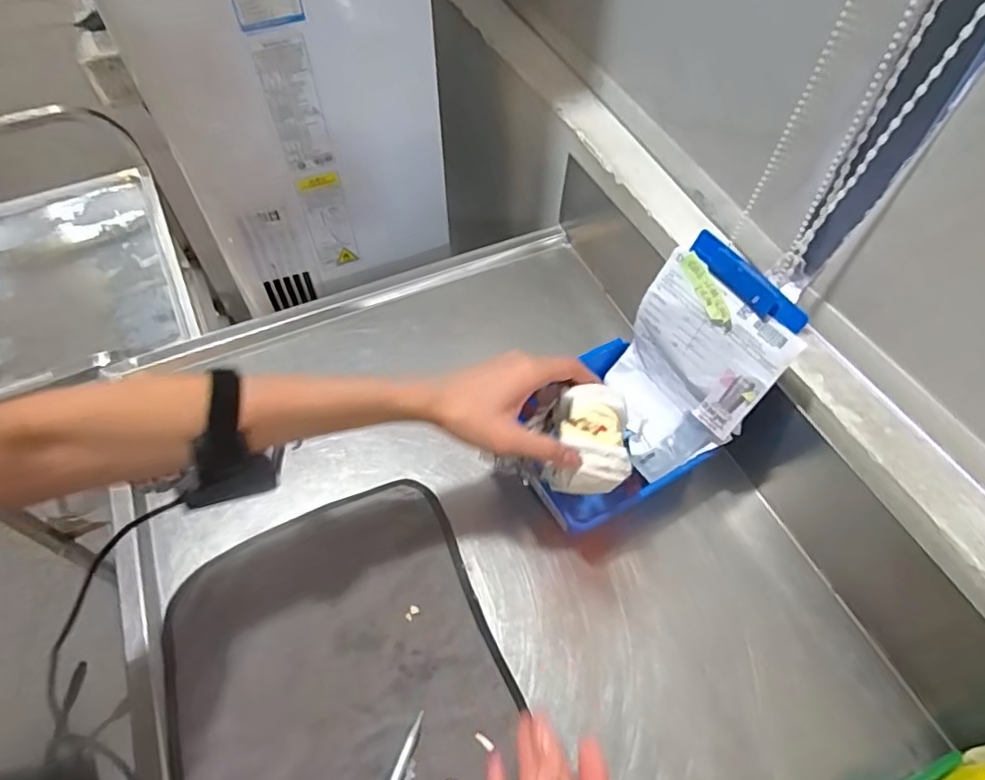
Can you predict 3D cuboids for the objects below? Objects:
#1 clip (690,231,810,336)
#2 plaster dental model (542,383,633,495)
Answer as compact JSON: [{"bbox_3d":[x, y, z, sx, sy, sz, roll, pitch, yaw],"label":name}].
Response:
[{"bbox_3d":[0.214,-0.092,0.502,0.017,0.022,0.118,-27,61,-16],"label":"clip"},{"bbox_3d":[0.084,0.042,0.497,0.064,0.044,0.085,14,58,9],"label":"plaster dental model"}]

